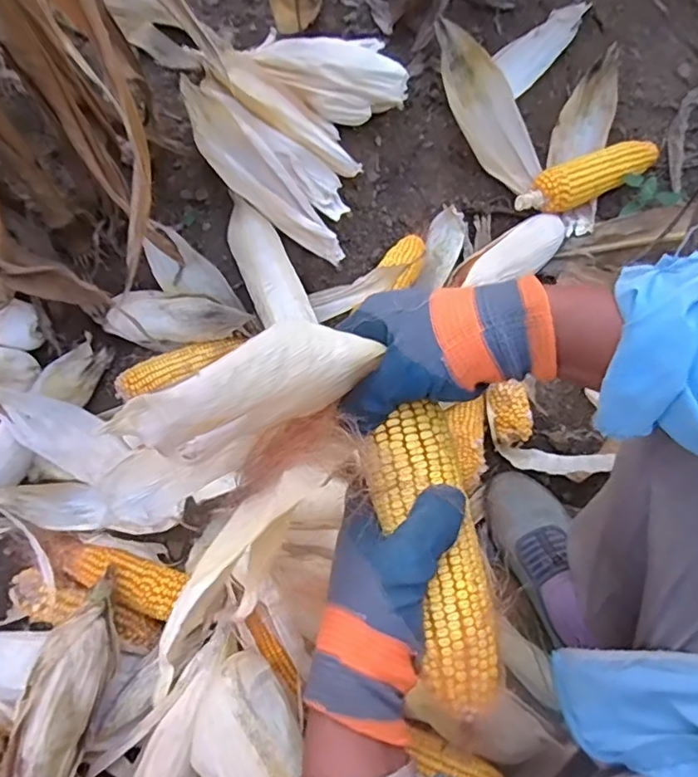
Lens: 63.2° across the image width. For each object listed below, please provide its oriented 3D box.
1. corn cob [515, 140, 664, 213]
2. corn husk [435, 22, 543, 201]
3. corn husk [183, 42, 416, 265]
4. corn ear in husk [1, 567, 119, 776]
[{"bbox_3d":[0.333,-0.292,0.781,0.228,0.052,0.053,-26,76,-10],"label":"corn cob"},{"bbox_3d":[0.181,-0.371,0.759,0.070,0.048,0.238,-44,114,-13],"label":"corn husk"},{"bbox_3d":[-0.071,-0.335,0.713,0.234,0.100,0.247,22,73,3],"label":"corn husk"},{"bbox_3d":[-0.278,0.313,0.551,0.071,0.048,0.239,13,73,1],"label":"corn ear in husk"}]

